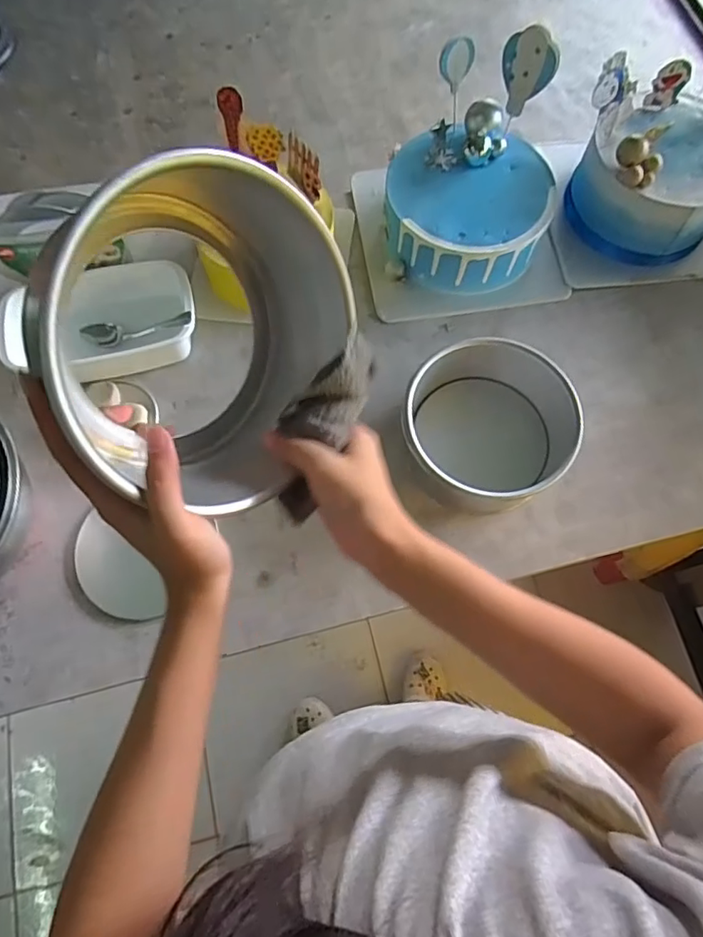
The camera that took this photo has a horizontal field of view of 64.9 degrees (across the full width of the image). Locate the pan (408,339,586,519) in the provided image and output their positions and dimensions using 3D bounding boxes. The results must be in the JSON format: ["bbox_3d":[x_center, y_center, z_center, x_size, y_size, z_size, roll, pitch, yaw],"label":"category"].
[{"bbox_3d":[0.152,-0.048,0.634,0.187,0.085,0.183,0,71,0],"label":"pan"}]

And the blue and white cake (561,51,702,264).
[{"bbox_3d":[0.403,-0.406,0.725,0.209,0.144,0.193,0,71,0],"label":"blue and white cake"}]

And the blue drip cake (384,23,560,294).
[{"bbox_3d":[0.153,-0.379,0.703,0.208,0.174,0.229,0,71,1],"label":"blue drip cake"}]

